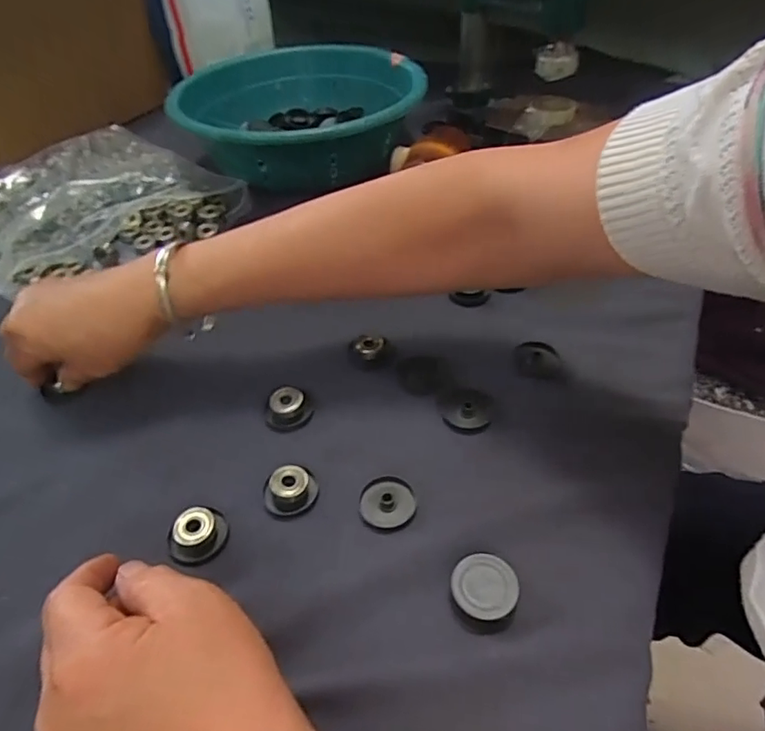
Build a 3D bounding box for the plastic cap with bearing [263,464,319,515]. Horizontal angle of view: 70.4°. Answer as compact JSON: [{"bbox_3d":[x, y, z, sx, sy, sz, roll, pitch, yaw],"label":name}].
[{"bbox_3d":[-0.053,0.072,0.316,0.027,0.012,0.027,-3,44,3],"label":"plastic cap with bearing"}]

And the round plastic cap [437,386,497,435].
[{"bbox_3d":[0.055,0.029,0.355,0.035,0.004,0.038,-3,44,3],"label":"round plastic cap"}]

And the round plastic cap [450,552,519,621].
[{"bbox_3d":[0.050,0.108,0.266,0.031,0.005,0.031,-3,44,3],"label":"round plastic cap"}]

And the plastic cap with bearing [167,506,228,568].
[{"bbox_3d":[-0.102,0.093,0.298,0.032,0.012,0.028,-34,51,-26],"label":"plastic cap with bearing"}]

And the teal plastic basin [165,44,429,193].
[{"bbox_3d":[-0.088,-0.277,0.593,0.252,0.073,0.264,-3,44,3],"label":"teal plastic basin"}]

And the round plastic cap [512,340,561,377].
[{"bbox_3d":[0.110,-0.005,0.382,0.031,0.004,0.032,-3,44,3],"label":"round plastic cap"}]

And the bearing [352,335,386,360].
[{"bbox_3d":[-0.010,-0.012,0.395,0.024,0.010,0.020,0,44,5],"label":"bearing"}]

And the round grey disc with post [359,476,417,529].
[{"bbox_3d":[0.003,0.077,0.310,0.031,0.004,0.033,-3,44,3],"label":"round grey disc with post"}]

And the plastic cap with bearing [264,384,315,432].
[{"bbox_3d":[-0.064,0.028,0.358,0.030,0.012,0.030,-3,44,3],"label":"plastic cap with bearing"}]

